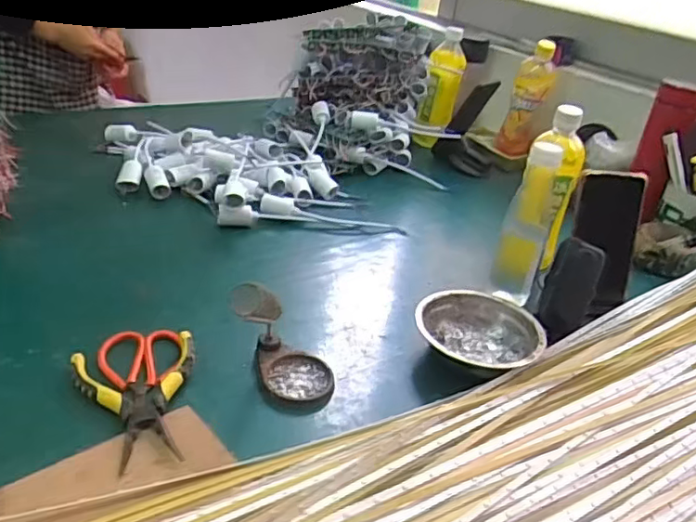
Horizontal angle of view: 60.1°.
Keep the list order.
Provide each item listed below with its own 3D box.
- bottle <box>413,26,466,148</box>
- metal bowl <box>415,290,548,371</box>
[{"bbox_3d":[0.166,-0.304,1.068,0.063,0.194,0.054,12,30,6],"label":"bottle"},{"bbox_3d":[0.139,0.077,0.627,0.125,0.042,0.125,5,30,-3],"label":"metal bowl"}]

